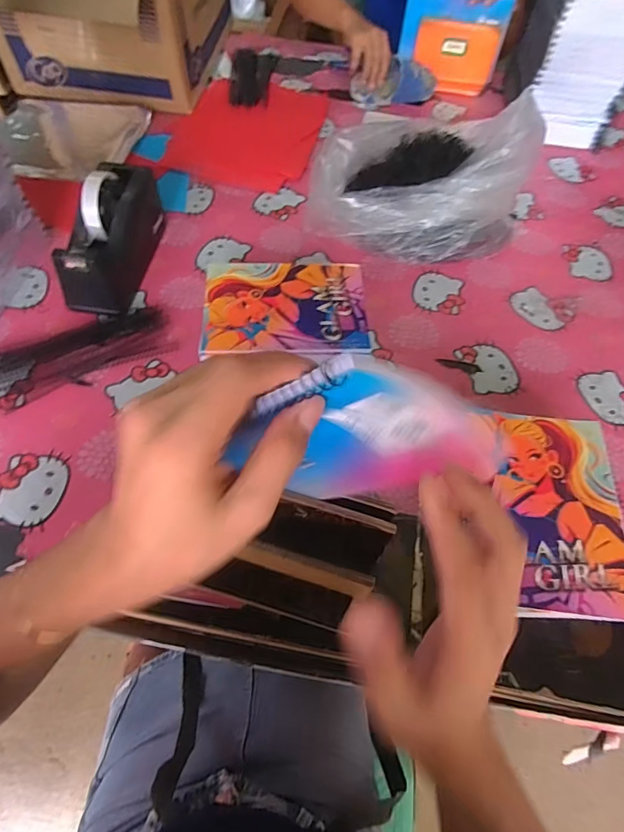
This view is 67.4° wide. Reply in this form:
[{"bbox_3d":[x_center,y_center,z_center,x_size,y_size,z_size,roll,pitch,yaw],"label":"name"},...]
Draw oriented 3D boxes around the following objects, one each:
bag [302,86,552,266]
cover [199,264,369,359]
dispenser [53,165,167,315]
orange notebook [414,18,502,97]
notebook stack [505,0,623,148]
[{"bbox_3d":[0.150,-0.341,0.677,0.304,0.158,0.211,1,58,-2],"label":"bag"},{"bbox_3d":[-0.032,-0.134,0.569,0.193,0.006,0.148,-1,58,-3],"label":"cover"},{"bbox_3d":[-0.260,-0.240,0.612,0.073,0.113,0.210,7,58,1],"label":"dispenser"},{"bbox_3d":[0.291,-0.726,0.952,0.160,0.115,0.009,7,41,0],"label":"orange notebook"},{"bbox_3d":[0.478,-0.650,0.853,0.157,0.216,0.202,7,58,2],"label":"notebook stack"}]

